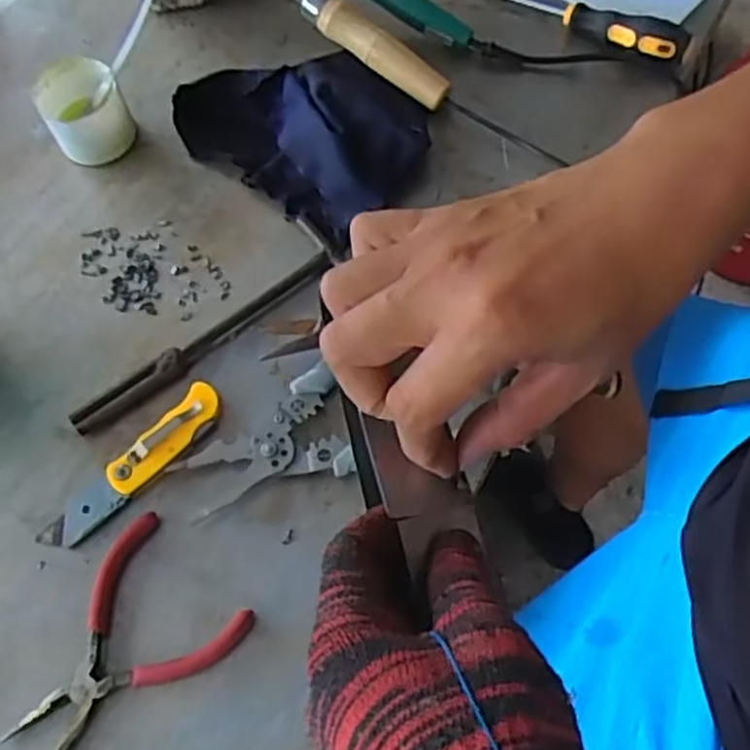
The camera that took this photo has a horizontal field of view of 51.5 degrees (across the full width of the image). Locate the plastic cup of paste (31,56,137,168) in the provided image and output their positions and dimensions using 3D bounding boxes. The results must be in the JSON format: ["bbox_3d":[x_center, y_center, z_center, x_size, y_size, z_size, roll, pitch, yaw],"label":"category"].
[{"bbox_3d":[-0.232,-0.210,0.627,0.062,0.054,0.063,-1,65,3],"label":"plastic cup of paste"}]

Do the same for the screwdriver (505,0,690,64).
[{"bbox_3d":[0.168,-0.303,0.661,0.191,0.029,0.030,26,69,14],"label":"screwdriver"}]

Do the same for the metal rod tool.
[{"bbox_3d":[-0.120,-0.024,0.558,0.213,0.011,0.017,-36,68,-13],"label":"metal rod tool"}]

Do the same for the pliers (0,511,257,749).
[{"bbox_3d":[-0.158,0.165,0.469,0.101,0.008,0.140,41,74,19],"label":"pliers"}]

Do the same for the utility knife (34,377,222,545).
[{"bbox_3d":[-0.158,0.062,0.516,0.030,0.014,0.143,40,73,19],"label":"utility knife"}]

